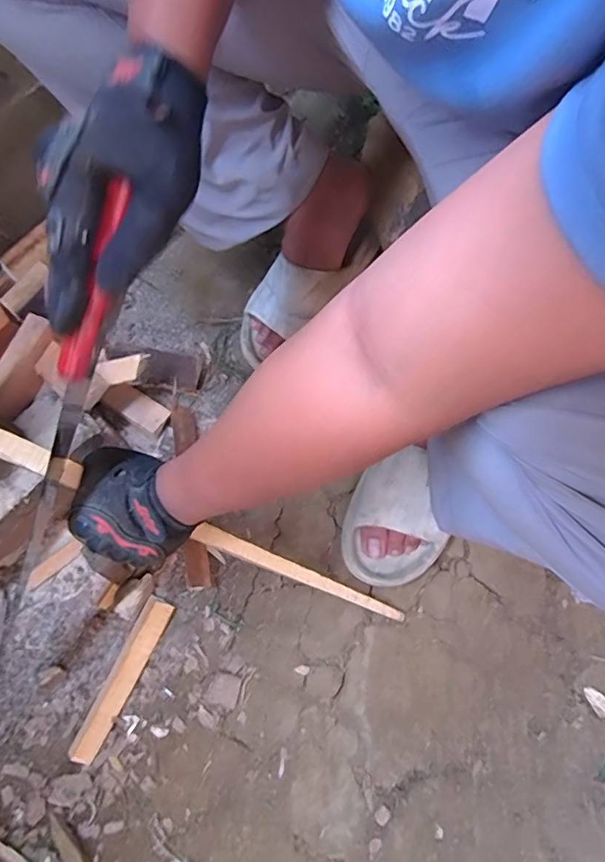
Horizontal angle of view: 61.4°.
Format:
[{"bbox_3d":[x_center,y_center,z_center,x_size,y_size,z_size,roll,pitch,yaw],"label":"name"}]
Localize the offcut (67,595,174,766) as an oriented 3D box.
[{"bbox_3d":[-0.201,0.275,0.570,0.031,0.018,0.177,24,72,9],"label":"offcut"}]

